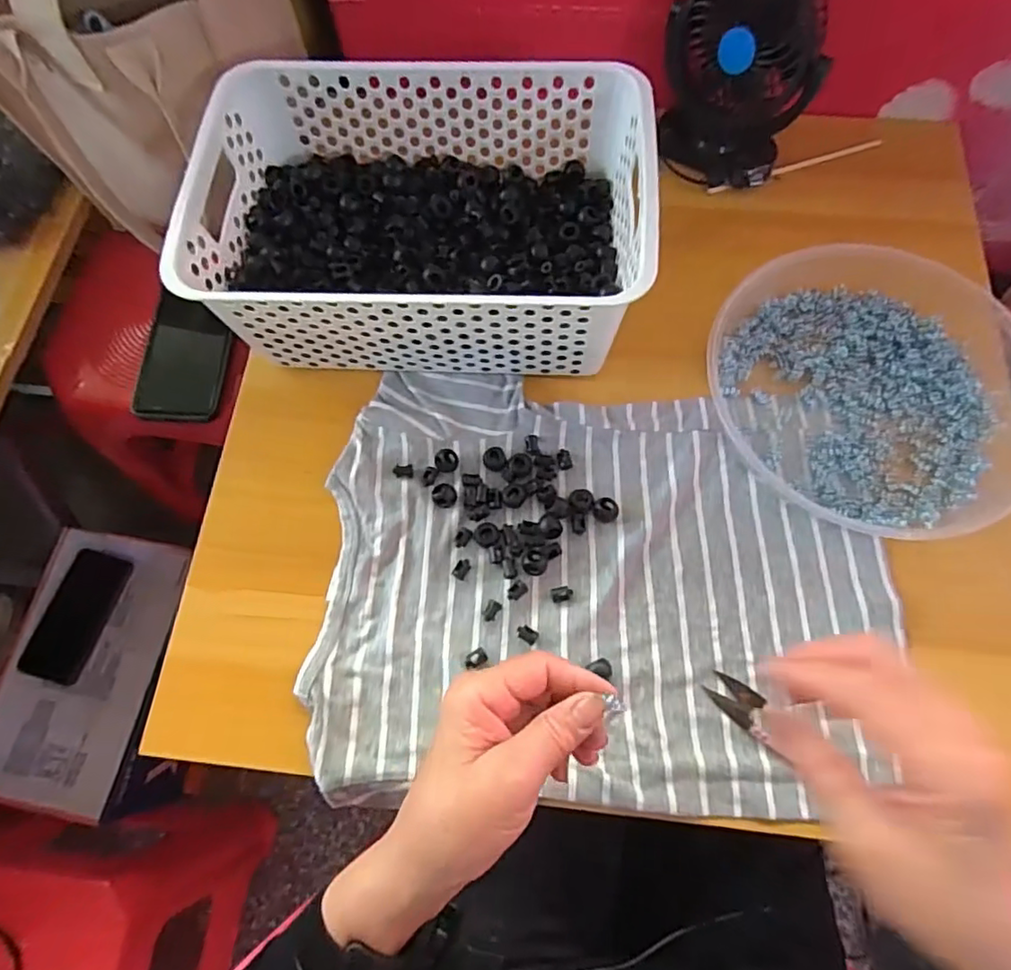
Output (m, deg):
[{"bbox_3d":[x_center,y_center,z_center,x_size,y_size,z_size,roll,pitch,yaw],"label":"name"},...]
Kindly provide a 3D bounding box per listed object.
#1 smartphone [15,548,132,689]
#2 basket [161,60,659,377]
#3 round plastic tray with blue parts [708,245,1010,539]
[{"bbox_3d":[-0.565,0.168,0.763,0.085,0.014,0.164,13,72,6],"label":"smartphone"},{"bbox_3d":[-0.054,-0.192,0.436,0.299,0.113,0.201,2,71,3],"label":"basket"},{"bbox_3d":[0.267,-0.077,0.423,0.221,0.039,0.204,-1,71,2],"label":"round plastic tray with blue parts"}]

